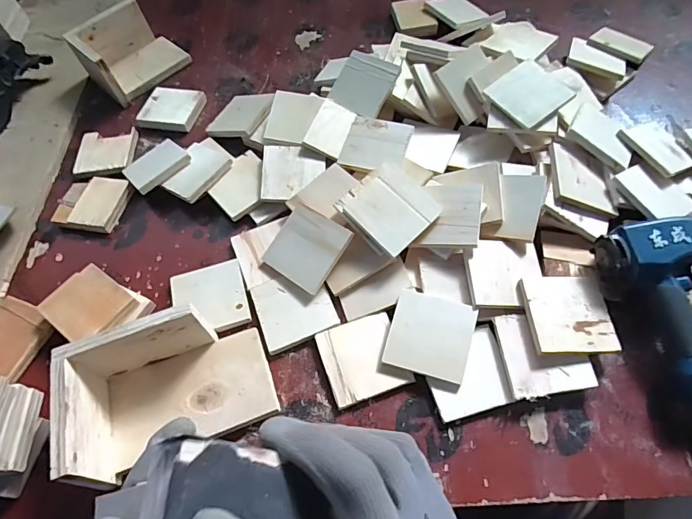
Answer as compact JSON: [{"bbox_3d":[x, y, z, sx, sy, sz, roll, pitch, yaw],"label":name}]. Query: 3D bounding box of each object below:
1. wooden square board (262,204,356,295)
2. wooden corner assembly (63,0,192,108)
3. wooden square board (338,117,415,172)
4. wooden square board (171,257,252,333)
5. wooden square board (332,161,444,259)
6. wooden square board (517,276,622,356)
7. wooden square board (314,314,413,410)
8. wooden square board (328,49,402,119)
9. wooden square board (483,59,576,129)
[{"bbox_3d":[-0.051,-0.015,0.549,0.089,0.013,0.089,32,91,23],"label":"wooden square board"},{"bbox_3d":[-0.387,-0.376,0.780,0.131,0.078,0.154,38,67,21],"label":"wooden corner assembly"},{"bbox_3d":[0.043,-0.165,0.631,0.089,0.004,0.083,14,72,16],"label":"wooden square board"},{"bbox_3d":[-0.171,0.049,0.555,0.090,0.009,0.093,-17,60,-9],"label":"wooden square board"},{"bbox_3d":[0.055,-0.066,0.547,0.093,0.011,0.099,-42,80,-13],"label":"wooden square board"},{"bbox_3d":[0.249,0.061,0.498,0.093,0.017,0.091,-1,59,1],"label":"wooden square board"},{"bbox_3d":[0.019,0.112,0.502,0.087,0.006,0.089,-17,60,-9],"label":"wooden square board"},{"bbox_3d":[0.026,-0.267,0.672,0.091,0.007,0.089,29,93,22],"label":"wooden square board"},{"bbox_3d":[0.253,-0.229,0.609,0.088,0.005,0.086,-38,74,-4],"label":"wooden square board"}]

